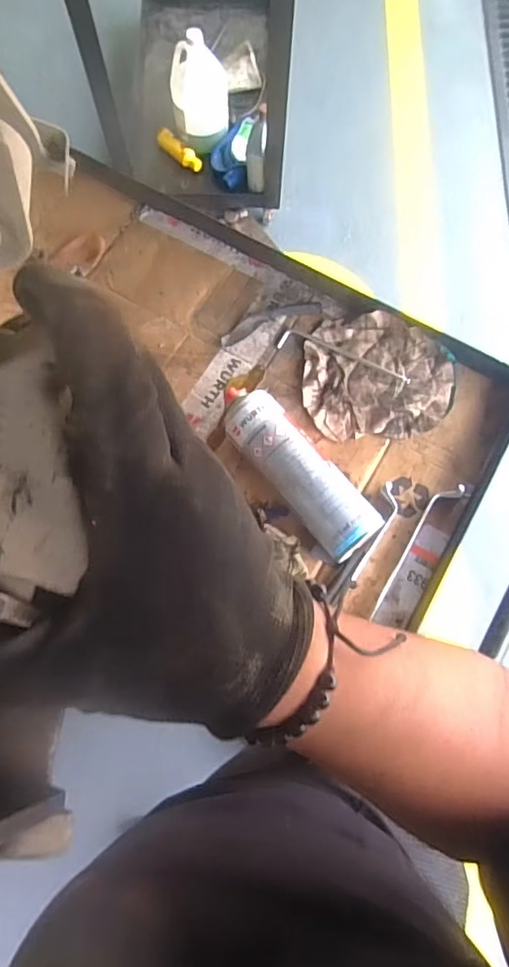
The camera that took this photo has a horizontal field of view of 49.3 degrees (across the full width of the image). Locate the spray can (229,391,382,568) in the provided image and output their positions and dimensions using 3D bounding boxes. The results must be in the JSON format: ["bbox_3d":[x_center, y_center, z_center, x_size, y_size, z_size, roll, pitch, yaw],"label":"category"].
[{"bbox_3d":[0.042,-0.018,0.599,0.061,0.070,0.220,-38,79,-9],"label":"spray can"}]

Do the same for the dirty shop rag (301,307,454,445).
[{"bbox_3d":[0.146,-0.130,0.657,0.171,0.021,0.151,-2,76,0],"label":"dirty shop rag"}]

